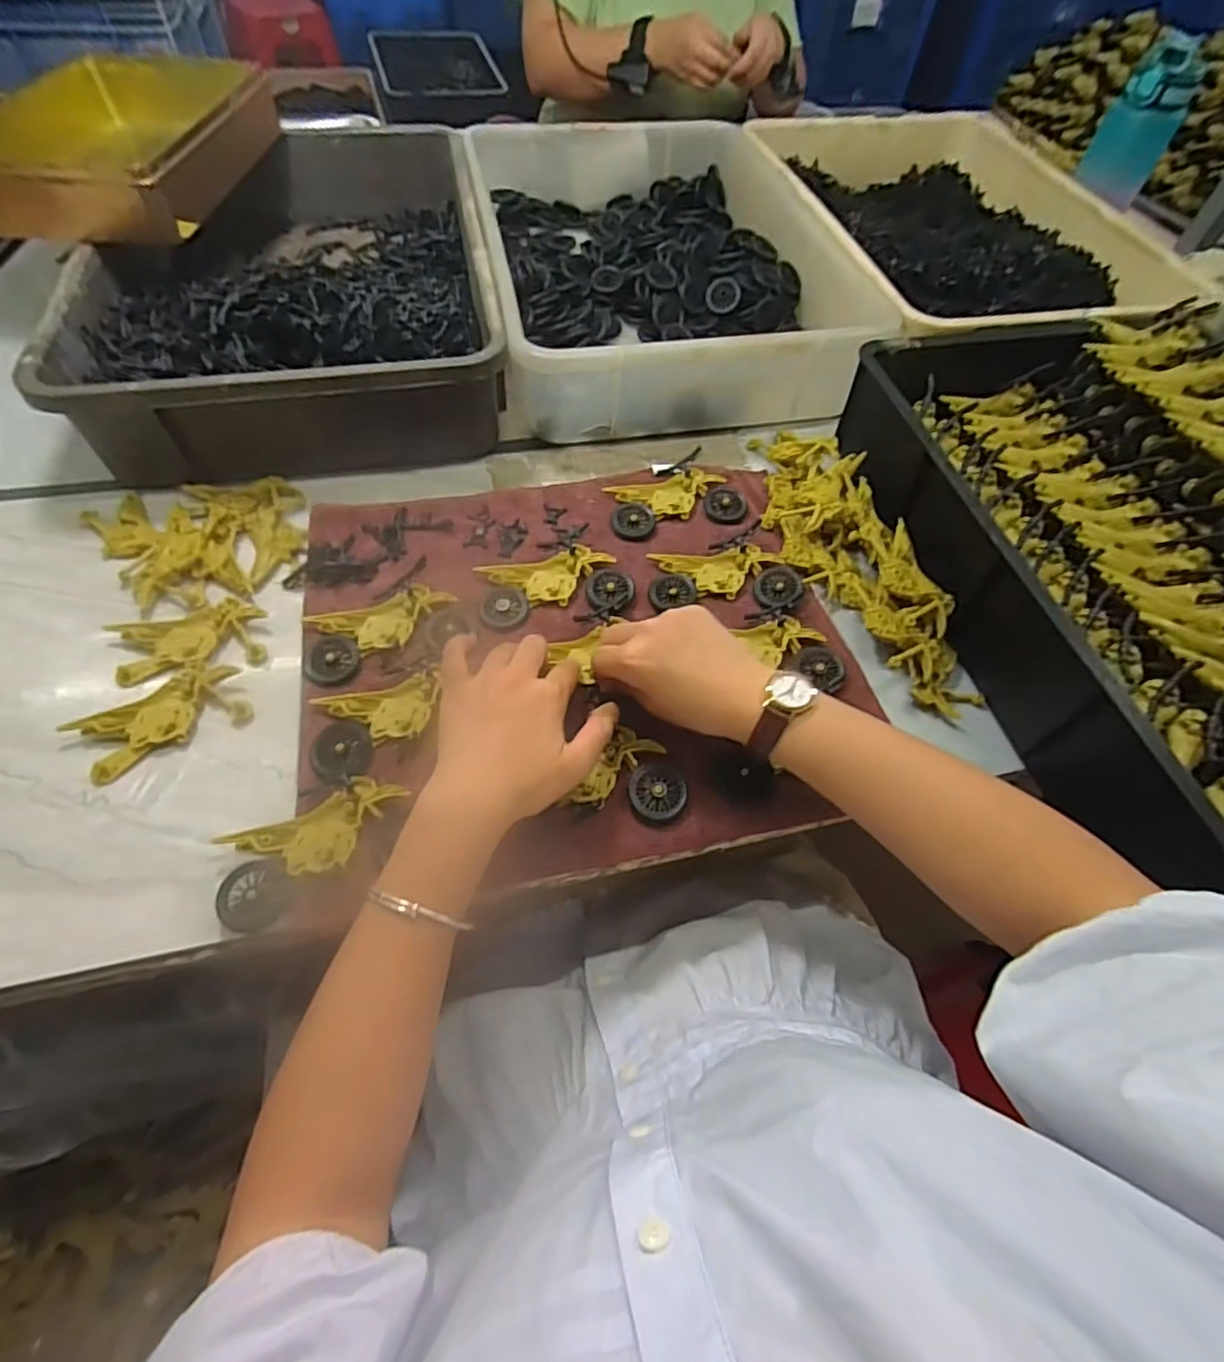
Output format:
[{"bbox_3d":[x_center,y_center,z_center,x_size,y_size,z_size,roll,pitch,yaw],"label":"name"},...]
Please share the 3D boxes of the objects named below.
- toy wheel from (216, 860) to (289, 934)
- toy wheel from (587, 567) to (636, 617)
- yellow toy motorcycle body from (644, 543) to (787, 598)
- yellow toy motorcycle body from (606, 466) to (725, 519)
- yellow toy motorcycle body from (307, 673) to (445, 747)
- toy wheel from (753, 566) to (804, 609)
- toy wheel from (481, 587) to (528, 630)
[{"bbox_3d":[-0.202,0.119,0.356,0.035,0.008,0.037,1,58,-2],"label":"toy wheel"},{"bbox_3d":[-0.001,-0.070,0.490,0.037,0.006,0.044,2,58,-1],"label":"toy wheel"},{"bbox_3d":[0.087,-0.088,0.512,0.102,0.012,0.045,-3,58,-4],"label":"yellow toy motorcycle body"},{"bbox_3d":[0.051,-0.165,0.560,0.102,0.011,0.048,-9,58,-8],"label":"yellow toy motorcycle body"},{"bbox_3d":[-0.154,0.021,0.424,0.078,0.006,0.044,-14,59,-11],"label":"yellow toy motorcycle body"},{"bbox_3d":[0.131,-0.074,0.496,0.039,0.008,0.041,1,58,-2],"label":"toy wheel"},{"bbox_3d":[-0.081,-0.055,0.480,0.036,0.005,0.034,-1,75,-7],"label":"toy wheel"}]

